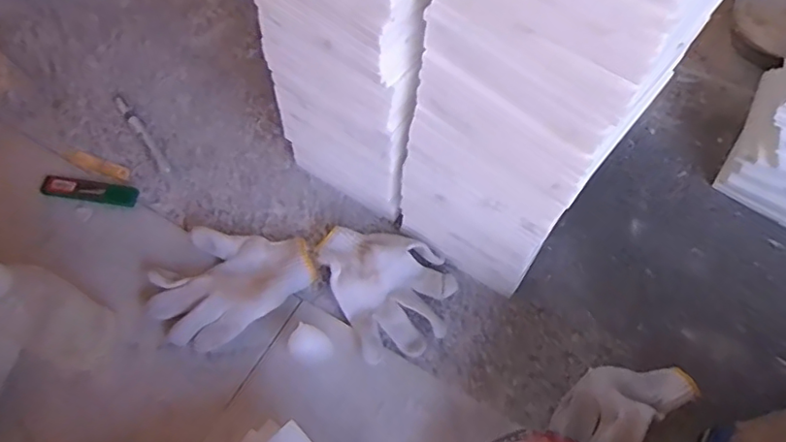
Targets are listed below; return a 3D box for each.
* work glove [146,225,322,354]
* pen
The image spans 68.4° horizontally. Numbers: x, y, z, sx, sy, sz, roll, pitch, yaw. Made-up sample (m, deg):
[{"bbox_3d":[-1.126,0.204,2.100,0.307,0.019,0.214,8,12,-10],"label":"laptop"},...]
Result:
[{"bbox_3d":[-0.182,0.061,0.639,0.168,0.030,0.118,-34,67,-15],"label":"work glove"},{"bbox_3d":[-0.328,-0.115,0.757,0.014,0.013,0.148,-35,69,-14],"label":"pen"}]

